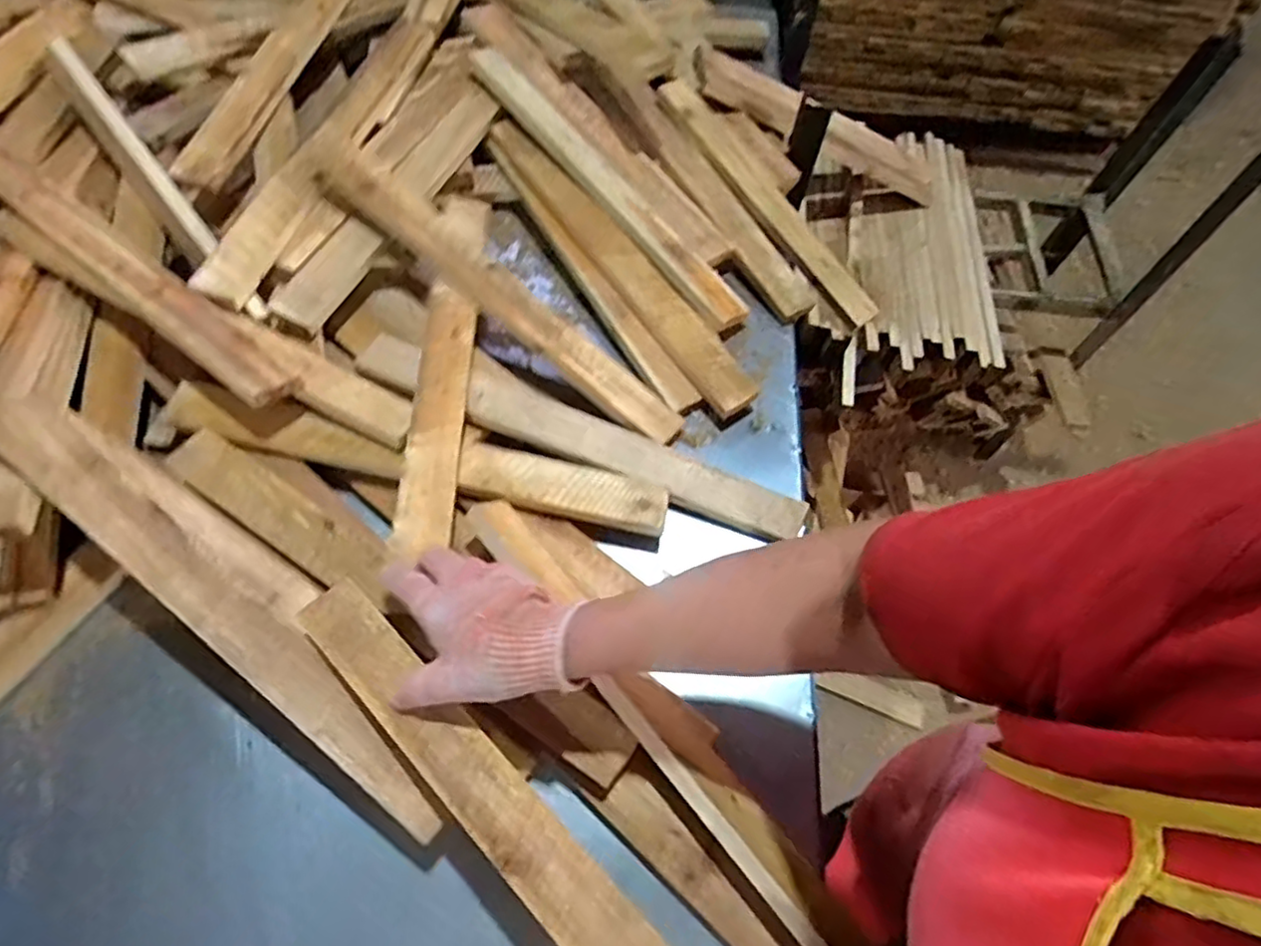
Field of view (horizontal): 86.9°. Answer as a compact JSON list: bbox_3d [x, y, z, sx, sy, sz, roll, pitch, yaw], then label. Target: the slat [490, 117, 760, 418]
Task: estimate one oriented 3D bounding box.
[{"bbox_3d":[-0.017,-0.264,0.798,0.061,0.023,0.493,-32,67,-18],"label":"slat"}]

